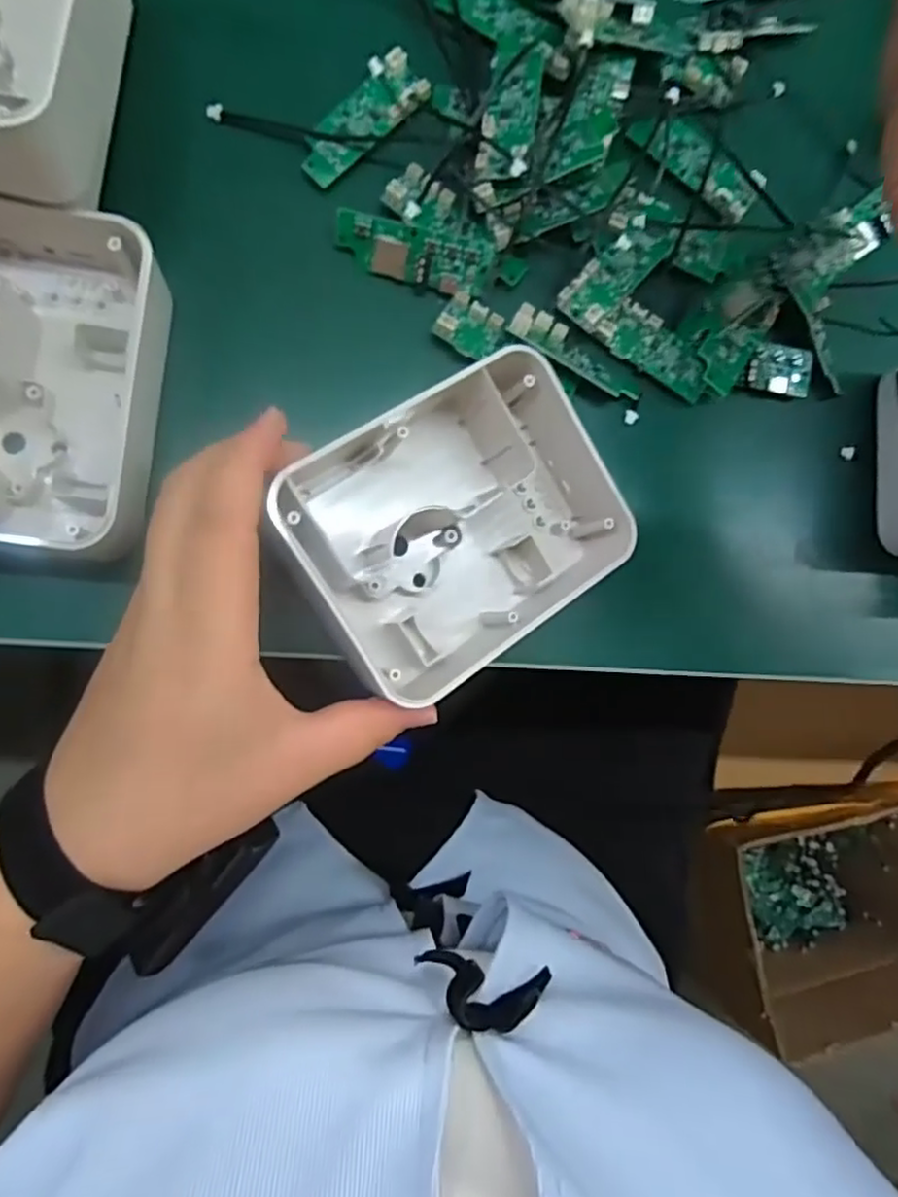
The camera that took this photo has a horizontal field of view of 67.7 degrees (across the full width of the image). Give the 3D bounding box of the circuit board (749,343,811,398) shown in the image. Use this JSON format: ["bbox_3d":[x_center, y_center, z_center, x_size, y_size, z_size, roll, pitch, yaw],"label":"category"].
[{"bbox_3d":[0.162,-0.112,0.329,0.029,0.007,0.023,11,83,-8],"label":"circuit board"}]

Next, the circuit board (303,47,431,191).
[{"bbox_3d":[-0.040,-0.217,0.302,0.068,0.012,0.024,-43,92,-10],"label":"circuit board"}]

